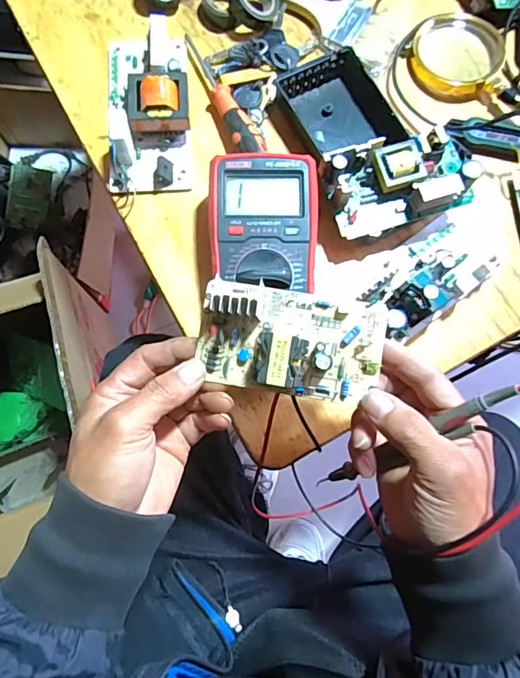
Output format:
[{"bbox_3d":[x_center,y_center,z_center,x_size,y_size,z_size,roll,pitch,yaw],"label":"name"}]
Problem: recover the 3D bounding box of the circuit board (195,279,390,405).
[{"bbox_3d":[0.021,0.001,0.311,0.121,0.035,0.069,9,78,1],"label":"circuit board"}]

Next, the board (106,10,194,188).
[{"bbox_3d":[-0.106,-0.222,0.440,0.077,0.040,0.160,-3,78,-2],"label":"board"}]

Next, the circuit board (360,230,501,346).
[{"bbox_3d":[0.142,-0.052,0.409,0.132,0.044,0.067,-38,81,-9],"label":"circuit board"}]

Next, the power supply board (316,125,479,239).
[{"bbox_3d":[0.133,-0.140,0.411,0.149,0.042,0.070,-18,79,-5],"label":"power supply board"}]

